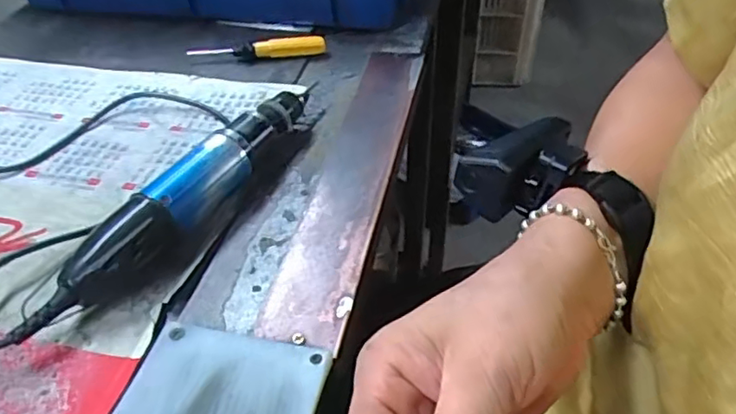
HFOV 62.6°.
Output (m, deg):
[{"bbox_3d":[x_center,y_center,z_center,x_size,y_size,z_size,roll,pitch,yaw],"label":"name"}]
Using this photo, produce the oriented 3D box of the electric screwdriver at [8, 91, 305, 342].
[{"bbox_3d":[-0.114,-0.006,0.385,0.031,0.042,0.234,16,45,23],"label":"electric screwdriver"}]

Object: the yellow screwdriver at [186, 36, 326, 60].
[{"bbox_3d":[-0.102,-0.146,0.557,0.124,0.018,0.020,2,41,7],"label":"yellow screwdriver"}]

